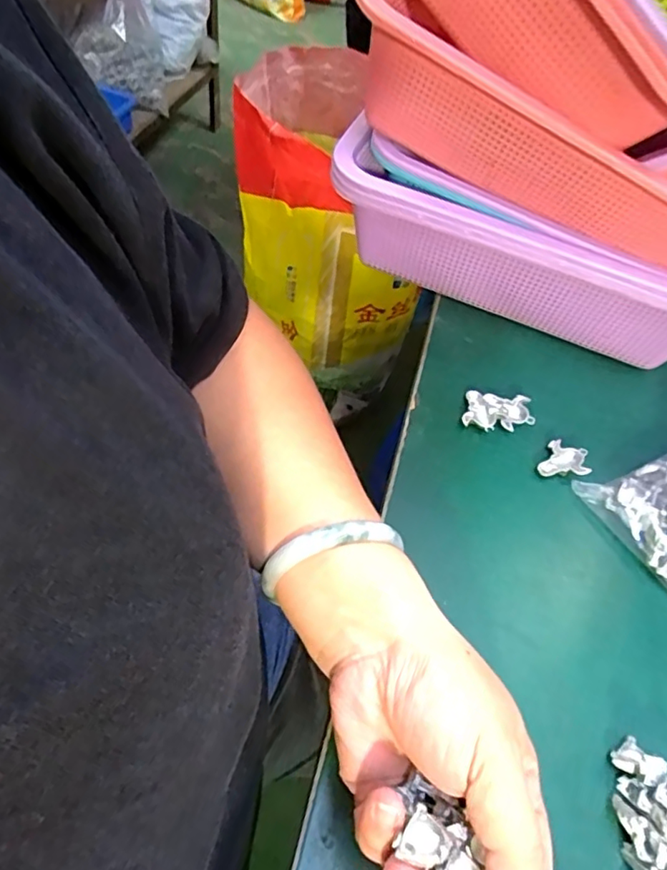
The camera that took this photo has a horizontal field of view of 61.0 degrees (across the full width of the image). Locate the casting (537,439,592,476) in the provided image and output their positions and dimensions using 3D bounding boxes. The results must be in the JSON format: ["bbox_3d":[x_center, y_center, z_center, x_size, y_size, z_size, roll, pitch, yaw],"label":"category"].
[{"bbox_3d":[0.150,0.018,0.364,0.029,0.009,0.029,30,57,12],"label":"casting"}]

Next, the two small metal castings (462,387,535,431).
[{"bbox_3d":[0.110,-0.015,0.380,0.045,0.007,0.030,13,55,1],"label":"two small metal castings"}]

